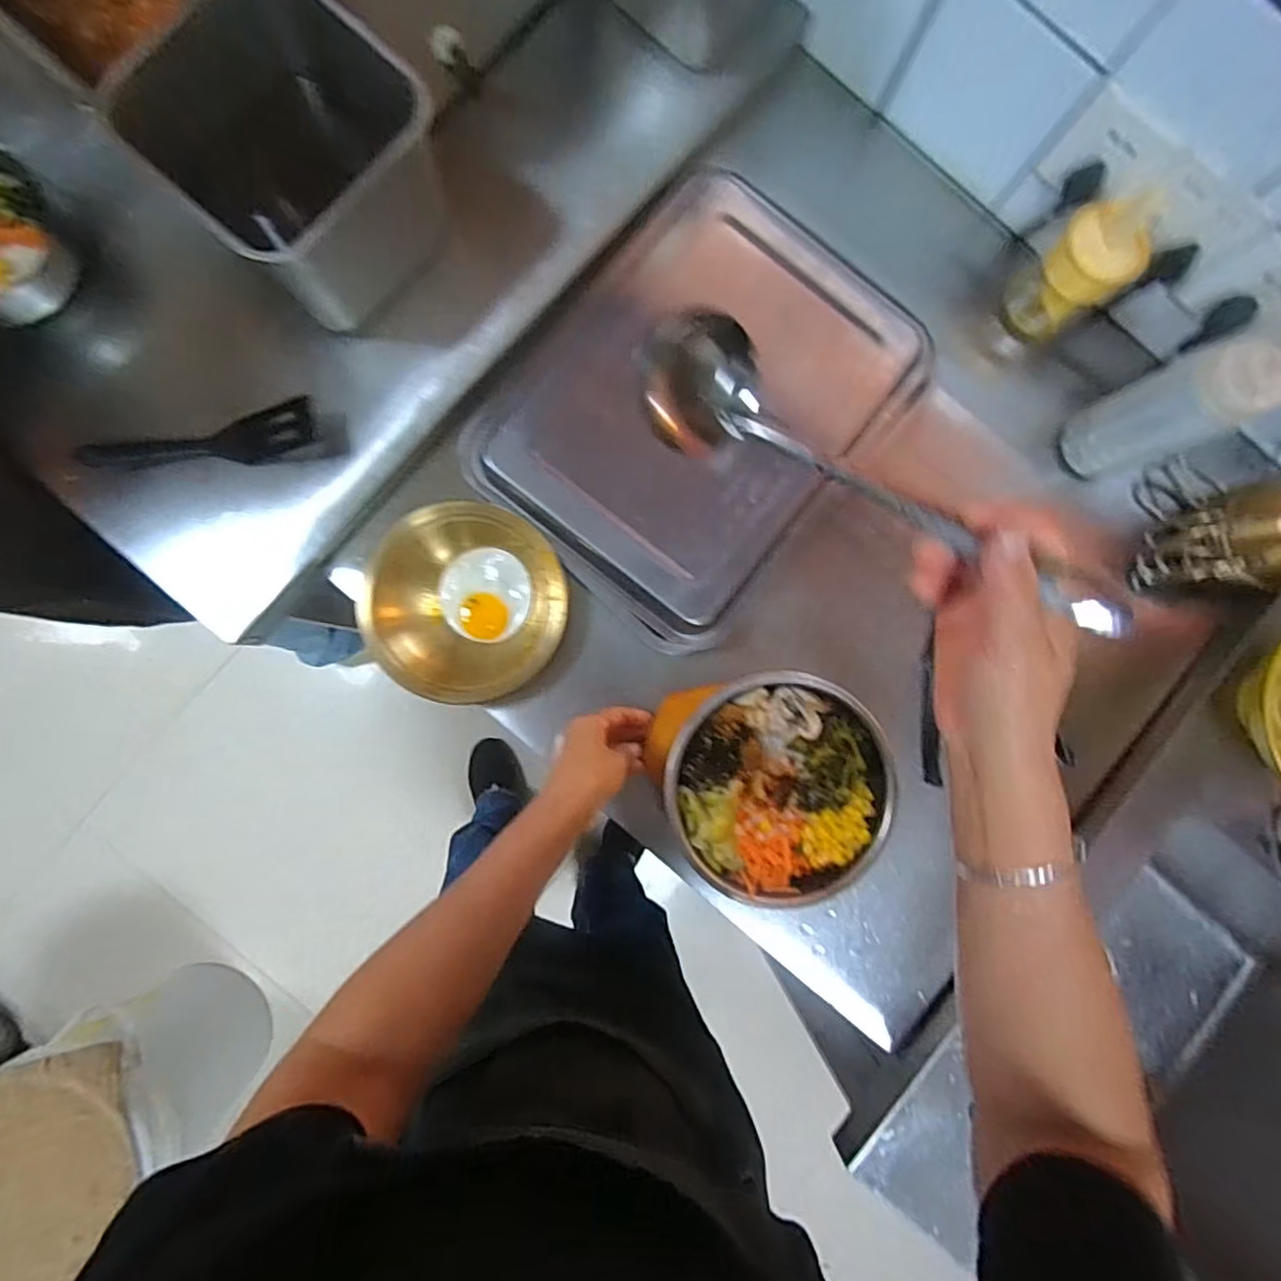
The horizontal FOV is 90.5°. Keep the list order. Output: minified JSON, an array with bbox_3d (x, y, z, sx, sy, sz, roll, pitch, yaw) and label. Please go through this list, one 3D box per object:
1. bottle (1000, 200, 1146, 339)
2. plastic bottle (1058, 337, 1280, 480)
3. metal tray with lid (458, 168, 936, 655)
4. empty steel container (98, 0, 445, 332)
[{"bbox_3d":[0.404,-0.342,0.597,0.073,0.104,0.074,0,87,-4],"label":"bottle"},{"bbox_3d":[0.455,-0.198,0.548,0.066,0.166,0.069,0,87,-4],"label":"plastic bottle"},{"bbox_3d":[0.052,-0.221,0.580,0.299,0.041,0.384,38,85,-1],"label":"metal tray with lid"},{"bbox_3d":[-0.270,-0.375,0.502,0.175,0.137,0.166,0,87,-4],"label":"empty steel container"}]

